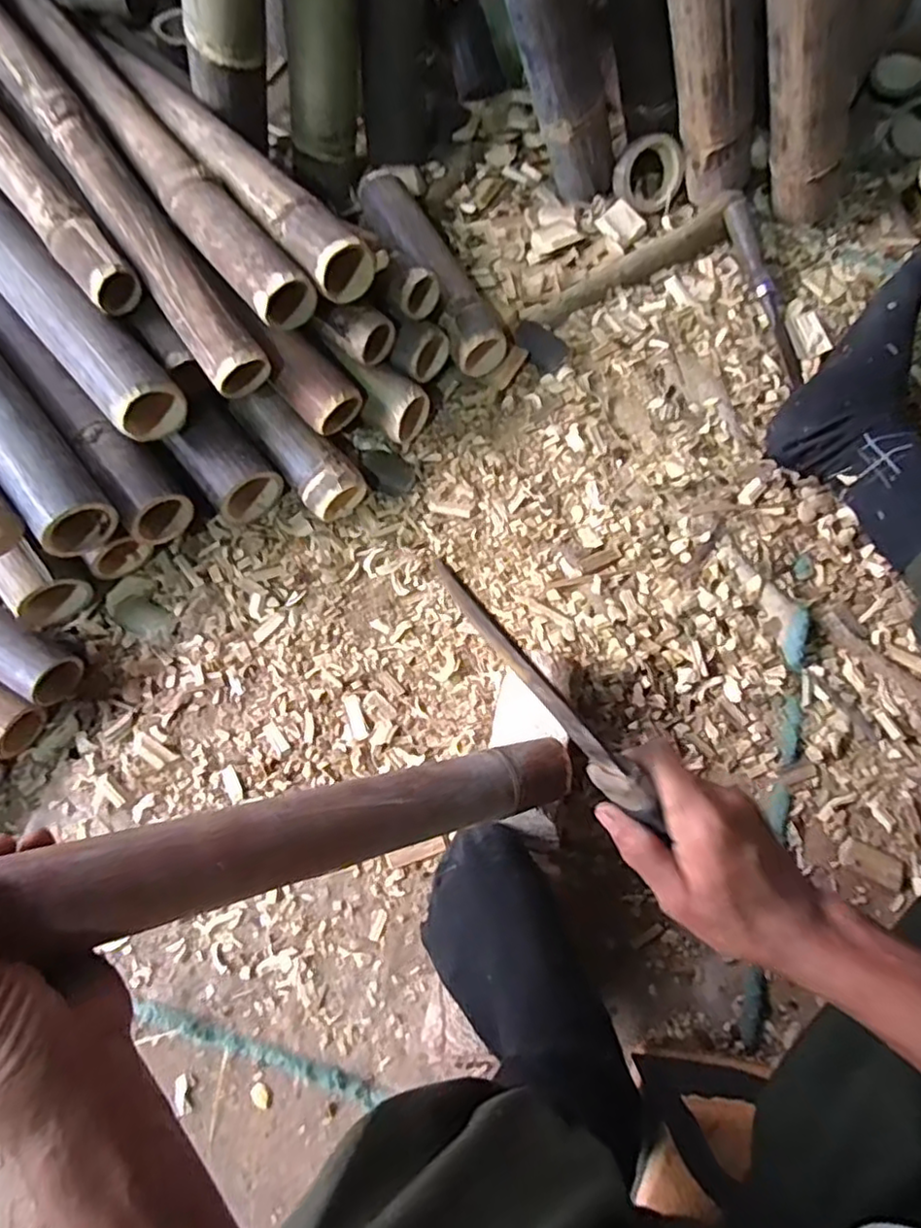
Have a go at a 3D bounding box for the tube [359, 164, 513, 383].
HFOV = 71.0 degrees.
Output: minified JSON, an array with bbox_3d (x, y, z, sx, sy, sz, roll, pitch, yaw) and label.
[{"bbox_3d":[-0.032,-0.373,0.700,0.057,0.064,0.270,-26,76,-7],"label":"tube"}]

